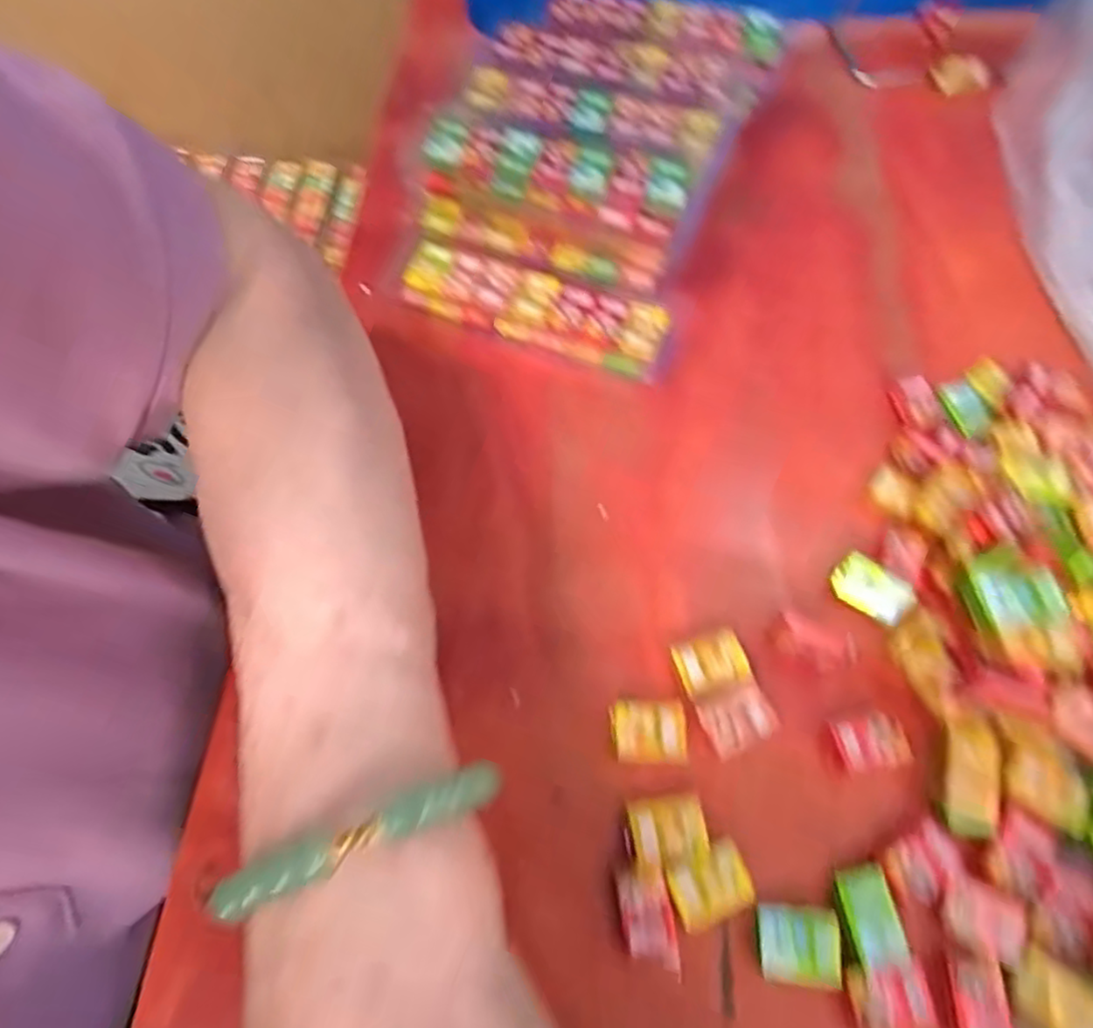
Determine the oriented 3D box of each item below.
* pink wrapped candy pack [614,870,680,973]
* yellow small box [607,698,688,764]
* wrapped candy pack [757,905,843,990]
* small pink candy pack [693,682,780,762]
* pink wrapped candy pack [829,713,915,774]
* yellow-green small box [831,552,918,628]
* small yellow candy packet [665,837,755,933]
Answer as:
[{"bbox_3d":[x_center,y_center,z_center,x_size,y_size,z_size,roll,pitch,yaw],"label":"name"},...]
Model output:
[{"bbox_3d":[0.032,0.129,0.214,0.016,0.004,0.028,-8,67,-5],"label":"pink wrapped candy pack"},{"bbox_3d":[0.036,0.077,0.240,0.026,0.004,0.021,0,66,-2],"label":"yellow small box"},{"bbox_3d":[0.080,0.136,0.213,0.026,0.005,0.021,6,66,1],"label":"wrapped candy pack"},{"bbox_3d":[0.068,0.073,0.242,0.024,0.004,0.021,-22,69,-11],"label":"small pink candy pack"},{"bbox_3d":[0.115,0.081,0.240,0.024,0.004,0.018,-10,67,-6],"label":"pink wrapped candy pack"},{"bbox_3d":[0.124,0.029,0.260,0.029,0.009,0.017,39,70,14],"label":"yellow-green small box"},{"bbox_3d":[0.053,0.120,0.220,0.026,0.004,0.020,-18,68,-10],"label":"small yellow candy packet"}]

